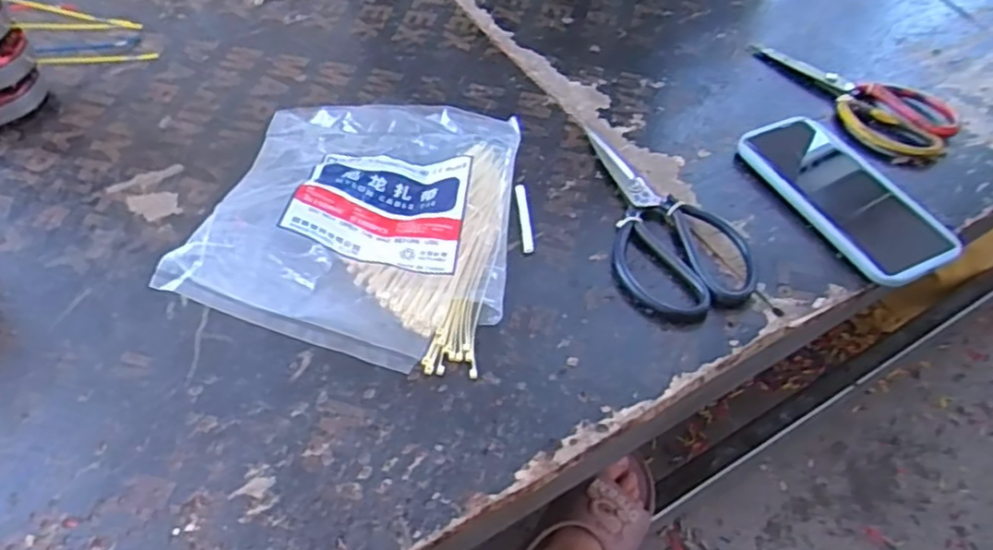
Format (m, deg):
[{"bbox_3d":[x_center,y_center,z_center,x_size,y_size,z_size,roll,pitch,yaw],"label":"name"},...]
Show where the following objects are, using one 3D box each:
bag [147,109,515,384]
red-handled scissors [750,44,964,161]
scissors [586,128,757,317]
[{"bbox_3d":[-0.092,-0.059,0.484,0.204,0.067,0.254,6,52,1],"label":"bag"},{"bbox_3d":[0.329,-0.173,0.625,0.095,0.020,0.196,-27,58,-23],"label":"red-handled scissors"},{"bbox_3d":[0.111,-0.047,0.504,0.086,0.020,0.181,-17,55,-16],"label":"scissors"}]

